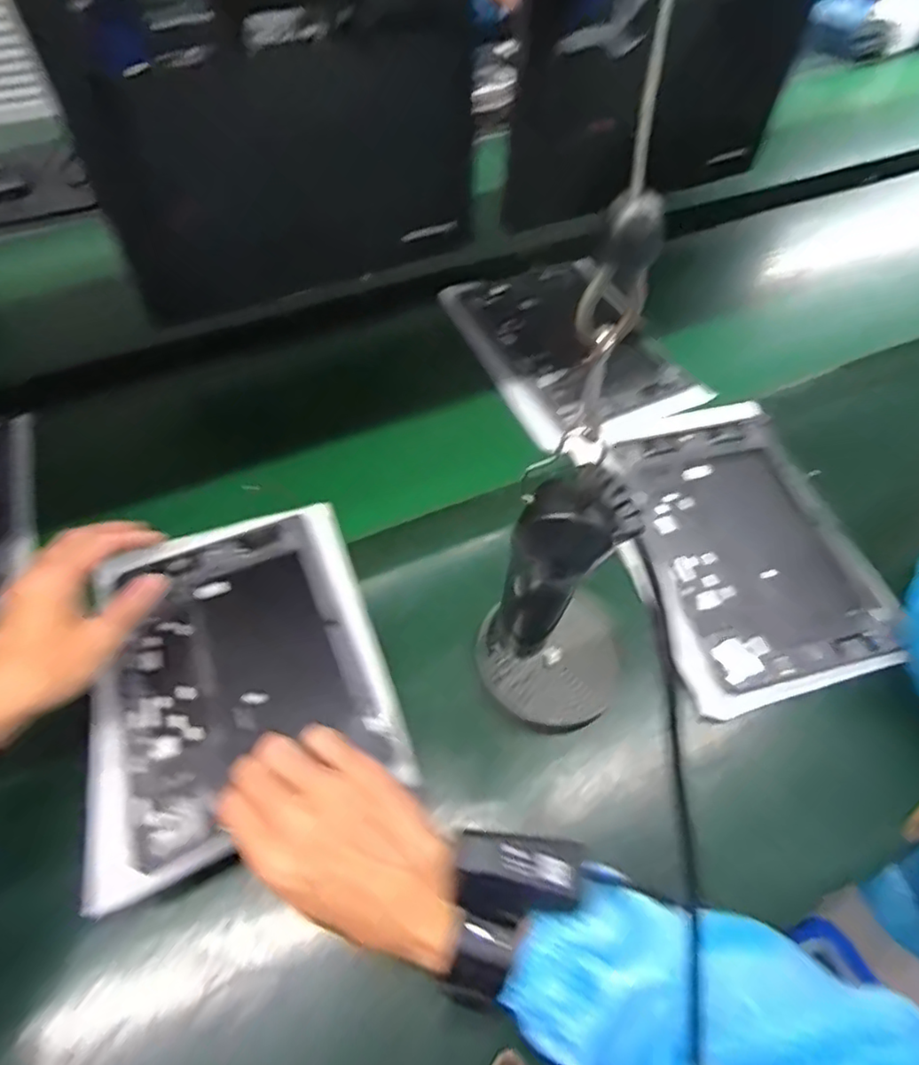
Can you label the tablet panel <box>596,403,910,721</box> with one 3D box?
[{"bbox_3d":[0.244,0.003,0.560,0.202,0.011,0.280,-14,58,-9],"label":"tablet panel"}]

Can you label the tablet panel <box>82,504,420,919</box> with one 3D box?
[{"bbox_3d":[-0.168,0.098,0.478,0.210,0.019,0.271,-17,48,-12],"label":"tablet panel"}]

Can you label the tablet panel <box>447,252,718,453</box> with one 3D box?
[{"bbox_3d":[0.122,-0.214,0.710,0.198,0.018,0.279,-20,59,-13],"label":"tablet panel"}]

